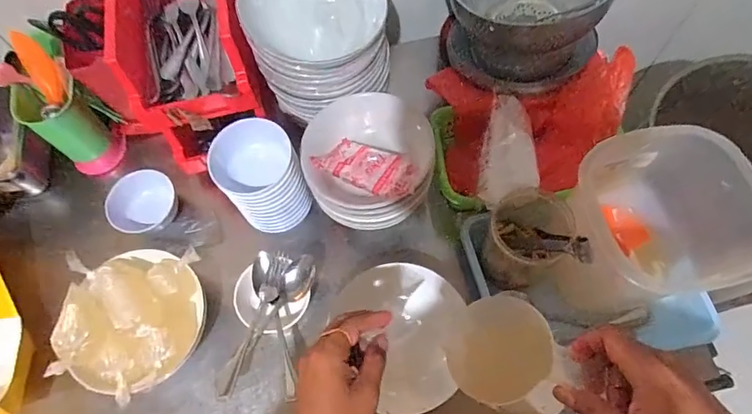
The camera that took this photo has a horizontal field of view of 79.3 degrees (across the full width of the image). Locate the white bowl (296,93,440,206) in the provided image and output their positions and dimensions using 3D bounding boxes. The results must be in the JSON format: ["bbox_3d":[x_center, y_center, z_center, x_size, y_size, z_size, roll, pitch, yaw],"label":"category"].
[{"bbox_3d":[-0.009,-0.070,0.567,0.162,0.054,0.166,-1,66,2],"label":"white bowl"}]

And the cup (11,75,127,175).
[{"bbox_3d":[-0.437,-0.120,0.662,0.084,0.140,0.069,-40,70,-14],"label":"cup"}]

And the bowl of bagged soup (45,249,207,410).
[{"bbox_3d":[-0.295,0.134,0.551,0.145,0.083,0.171,-2,66,2],"label":"bowl of bagged soup"}]

